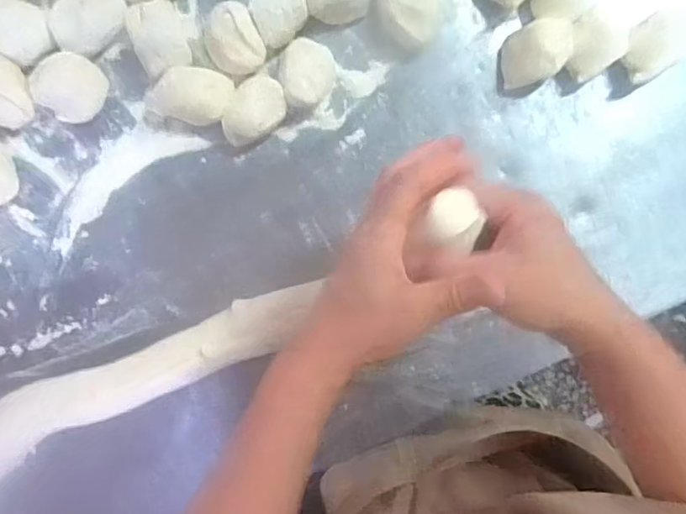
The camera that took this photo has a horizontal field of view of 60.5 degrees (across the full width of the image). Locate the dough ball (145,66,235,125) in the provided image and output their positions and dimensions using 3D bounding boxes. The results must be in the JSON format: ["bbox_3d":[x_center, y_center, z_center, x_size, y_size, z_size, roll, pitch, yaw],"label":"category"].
[{"bbox_3d":[-0.123,-0.129,0.471,0.067,0.029,0.041,7,96,-4],"label":"dough ball"}]

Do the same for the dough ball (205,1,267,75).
[{"bbox_3d":[-0.086,-0.171,0.467,0.041,0.030,0.054,-26,97,0],"label":"dough ball"}]

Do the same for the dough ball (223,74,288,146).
[{"bbox_3d":[-0.071,-0.115,0.471,0.037,0.035,0.057,45,92,-7],"label":"dough ball"}]

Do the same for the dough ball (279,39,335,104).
[{"bbox_3d":[-0.029,-0.146,0.469,0.041,0.034,0.050,17,95,-5],"label":"dough ball"}]

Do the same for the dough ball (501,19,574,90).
[{"bbox_3d":[0.156,-0.166,0.479,0.049,0.041,0.047,0,96,-3],"label":"dough ball"}]

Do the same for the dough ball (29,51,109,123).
[{"bbox_3d":[-0.217,-0.136,0.469,0.051,0.029,0.051,0,96,-3],"label":"dough ball"}]

